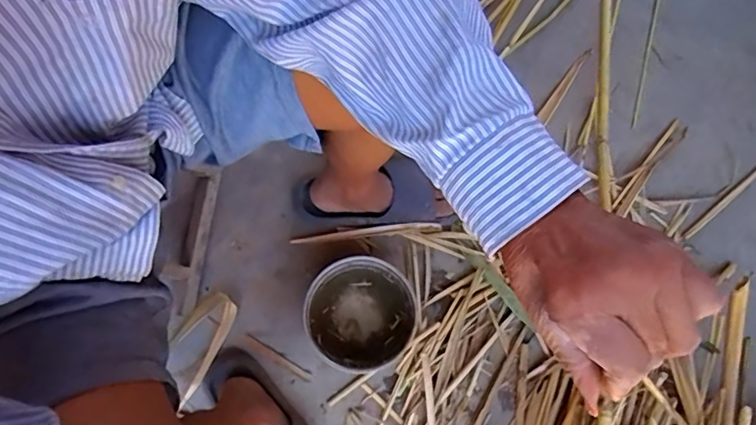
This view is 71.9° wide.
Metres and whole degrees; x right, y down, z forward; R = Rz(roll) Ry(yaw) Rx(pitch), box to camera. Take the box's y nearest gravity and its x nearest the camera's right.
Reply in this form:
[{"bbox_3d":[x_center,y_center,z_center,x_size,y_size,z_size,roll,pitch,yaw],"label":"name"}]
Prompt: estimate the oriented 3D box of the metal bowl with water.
[{"bbox_3d":[-0.025,0.150,0.770,0.155,0.076,0.153,0,75,-1],"label":"metal bowl with water"}]

